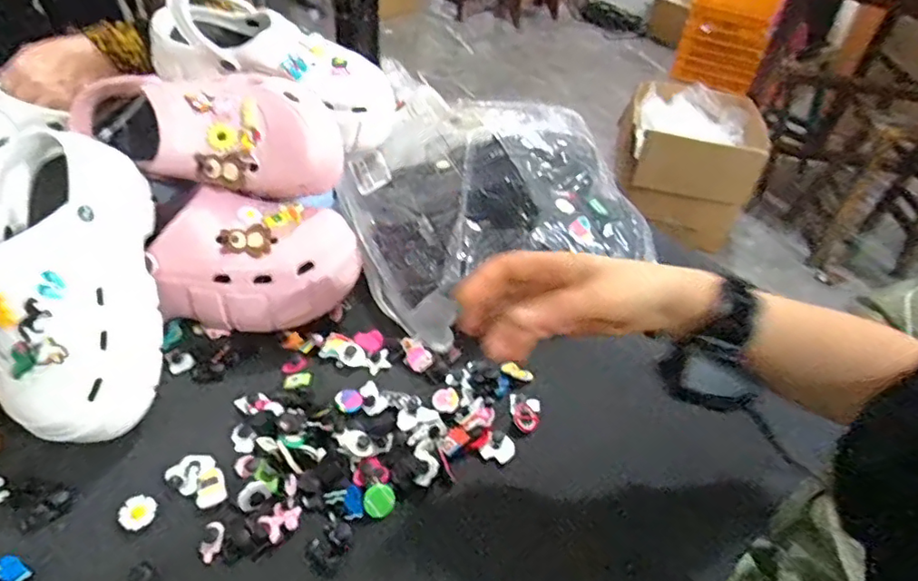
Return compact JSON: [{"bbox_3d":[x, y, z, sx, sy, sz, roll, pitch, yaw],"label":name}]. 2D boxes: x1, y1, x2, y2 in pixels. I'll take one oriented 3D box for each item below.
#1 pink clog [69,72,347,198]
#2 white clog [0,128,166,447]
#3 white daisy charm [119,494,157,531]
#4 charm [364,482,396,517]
[{"bbox_3d":[-0.233,-0.150,0.528,0.234,0.079,0.109,6,43,-1],"label":"pink clog"},{"bbox_3d":[-0.308,-0.008,0.442,0.112,0.092,0.247,-9,75,-17],"label":"white clog"},{"bbox_3d":[-0.237,0.165,0.416,0.024,0.010,0.025,3,43,-3],"label":"white daisy charm"},{"bbox_3d":[-0.061,0.161,0.431,0.025,0.006,0.025,6,75,-22],"label":"charm"}]

